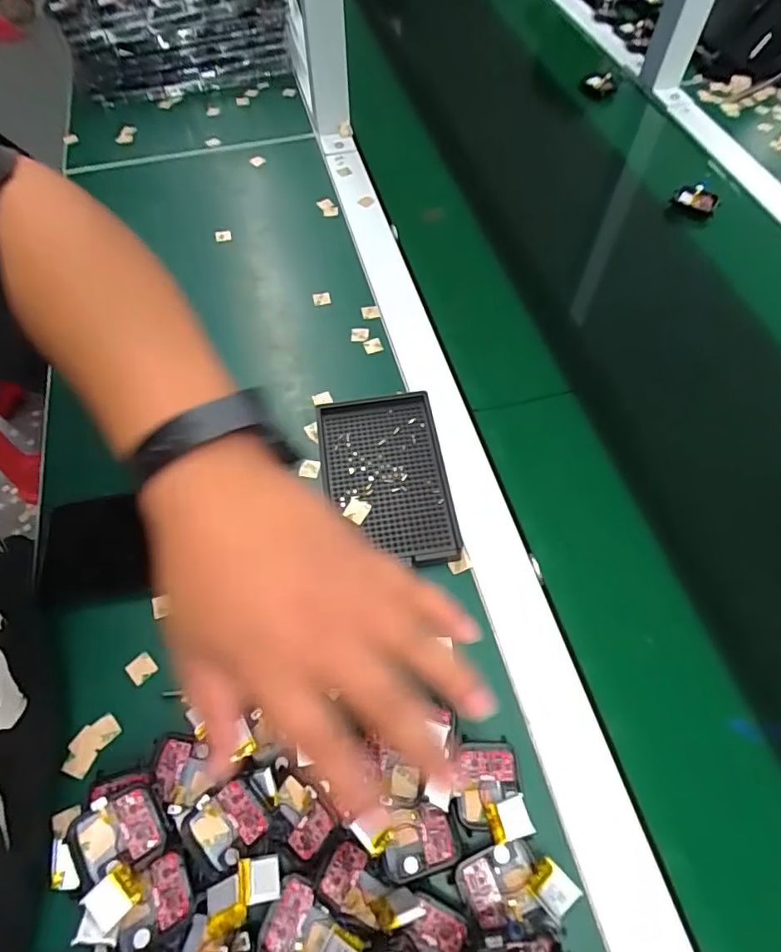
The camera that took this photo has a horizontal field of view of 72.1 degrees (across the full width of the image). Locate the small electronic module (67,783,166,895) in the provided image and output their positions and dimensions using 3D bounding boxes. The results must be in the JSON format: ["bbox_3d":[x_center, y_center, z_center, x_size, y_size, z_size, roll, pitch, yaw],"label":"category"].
[{"bbox_3d":[-0.141,0.184,0.276,0.041,0.010,0.035,-19,75,-19],"label":"small electronic module"}]

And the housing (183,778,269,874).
[{"bbox_3d":[-0.087,0.183,0.282,0.037,0.010,0.034,-34,66,-18],"label":"housing"}]

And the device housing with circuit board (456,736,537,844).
[{"bbox_3d":[0.056,0.174,0.297,0.036,0.011,0.047,0,60,0],"label":"device housing with circuit board"}]

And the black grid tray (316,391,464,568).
[{"bbox_3d":[-0.004,0.005,0.403,0.089,0.028,0.137,-7,60,-6],"label":"black grid tray"}]

